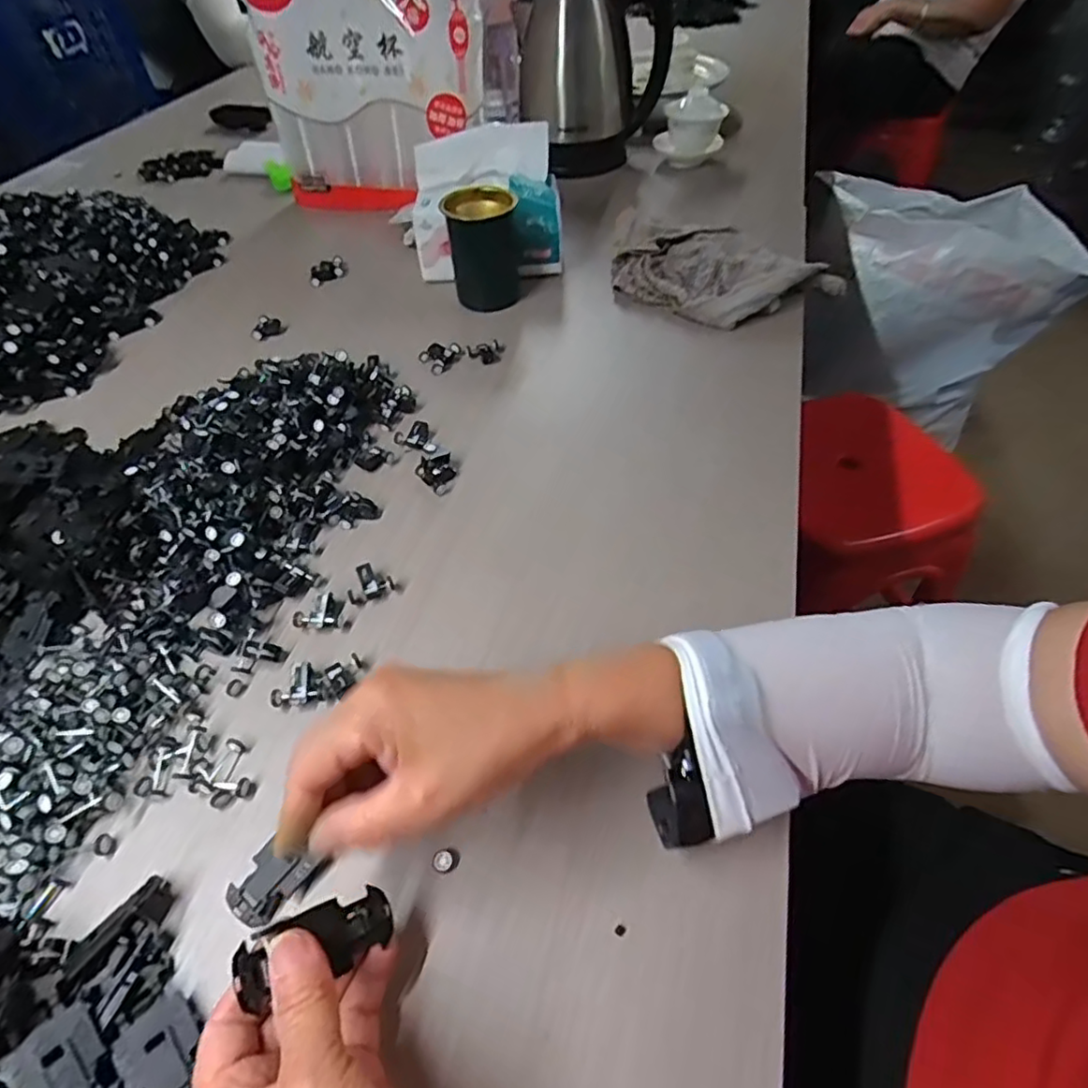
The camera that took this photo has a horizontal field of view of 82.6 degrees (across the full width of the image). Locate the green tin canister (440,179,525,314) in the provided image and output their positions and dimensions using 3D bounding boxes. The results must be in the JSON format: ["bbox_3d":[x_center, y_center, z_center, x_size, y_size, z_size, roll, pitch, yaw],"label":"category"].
[{"bbox_3d":[-0.065,-0.315,0.663,0.072,0.100,0.071,2,51,3],"label":"green tin canister"}]

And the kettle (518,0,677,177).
[{"bbox_3d":[0.072,-0.670,0.880,0.206,0.208,0.142,-1,50,0],"label":"kettle"}]

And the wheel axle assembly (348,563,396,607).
[{"bbox_3d":[-0.123,0.027,0.434,0.031,0.010,0.025,-26,55,-19],"label":"wheel axle assembly"}]

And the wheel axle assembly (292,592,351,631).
[{"bbox_3d":[-0.150,0.047,0.421,0.036,0.008,0.024,-2,50,0],"label":"wheel axle assembly"}]

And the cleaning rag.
[{"bbox_3d":[0.193,-0.273,0.653,0.248,0.064,0.115,10,51,9],"label":"cleaning rag"}]

